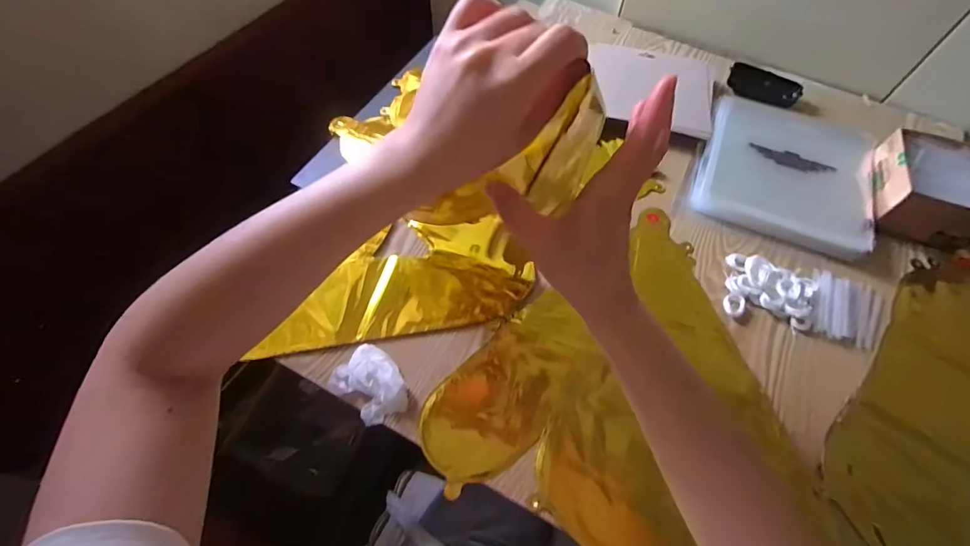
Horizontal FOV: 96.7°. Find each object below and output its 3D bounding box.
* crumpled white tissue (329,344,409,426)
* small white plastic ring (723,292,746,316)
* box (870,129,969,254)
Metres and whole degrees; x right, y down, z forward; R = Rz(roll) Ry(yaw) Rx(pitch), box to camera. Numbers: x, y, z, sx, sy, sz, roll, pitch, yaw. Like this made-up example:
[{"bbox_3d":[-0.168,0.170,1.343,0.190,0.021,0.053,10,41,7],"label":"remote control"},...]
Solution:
[{"bbox_3d":[-0.118,0.115,0.450,0.080,0.022,0.060,38,66,16],"label":"crumpled white tissue"},{"bbox_3d":[0.295,0.038,0.510,0.030,0.007,0.024,-40,71,-21],"label":"small white plastic ring"},{"bbox_3d":[0.612,-0.103,0.560,0.193,0.060,0.145,21,63,8],"label":"box"}]

